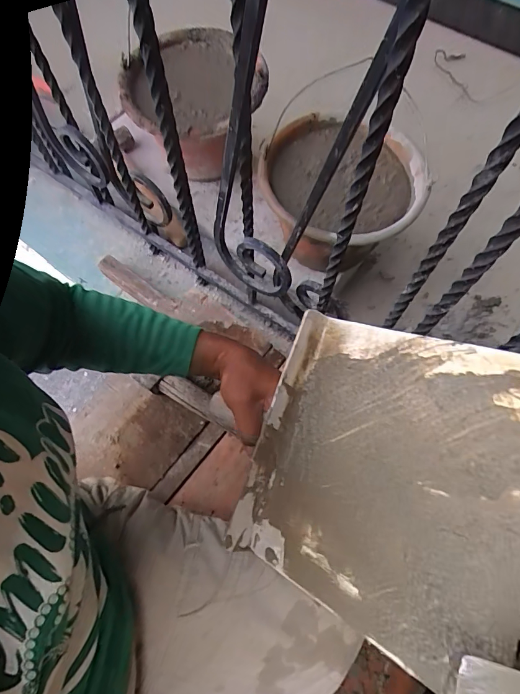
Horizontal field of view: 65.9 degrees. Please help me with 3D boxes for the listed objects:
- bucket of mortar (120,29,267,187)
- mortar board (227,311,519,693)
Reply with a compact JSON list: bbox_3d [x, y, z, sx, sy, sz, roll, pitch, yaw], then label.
[{"bbox_3d":[-0.110,-0.412,0.716,0.223,0.157,0.227,0,65,0],"label":"bucket of mortar"},{"bbox_3d":[0.098,0.102,0.327,0.221,0.041,0.242,14,83,43],"label":"mortar board"}]

